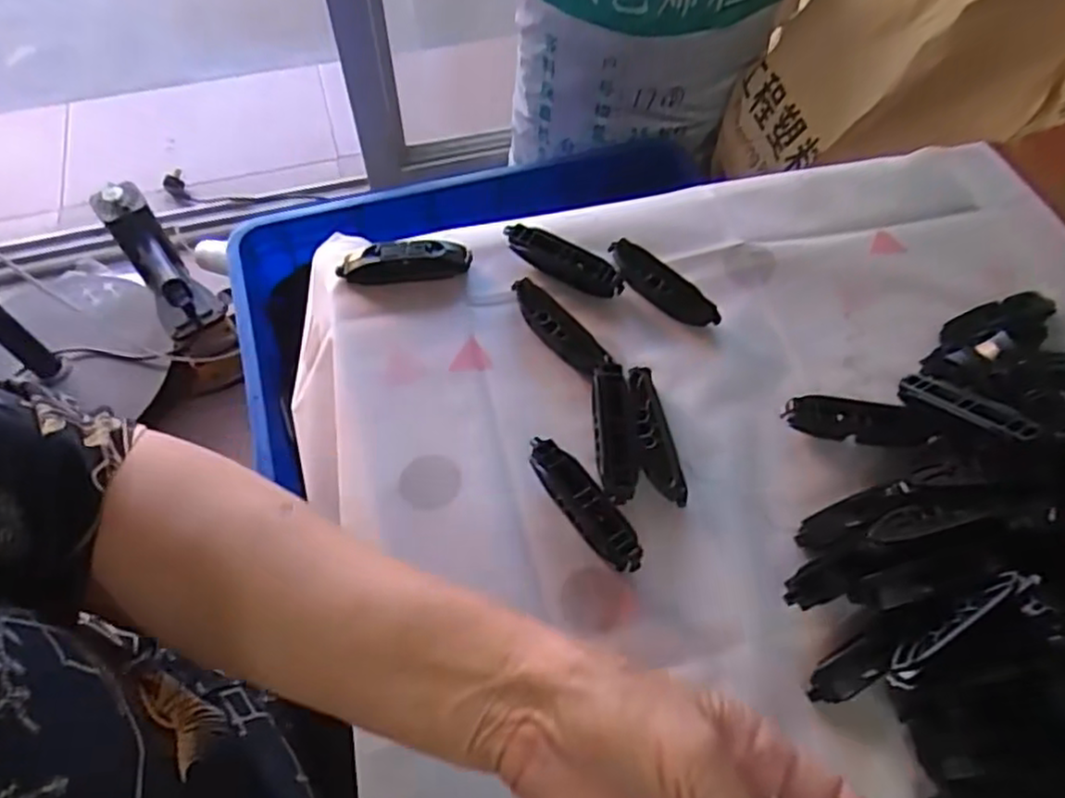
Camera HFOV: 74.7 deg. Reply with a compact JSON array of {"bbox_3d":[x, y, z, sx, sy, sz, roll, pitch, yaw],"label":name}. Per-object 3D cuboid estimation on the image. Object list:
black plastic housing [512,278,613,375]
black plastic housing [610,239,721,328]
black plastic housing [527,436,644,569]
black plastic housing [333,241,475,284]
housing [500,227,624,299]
[{"bbox_3d":[0.015,-0.043,0.410,0.020,0.016,0.080,-38,65,-17],"label":"black plastic housing"},{"bbox_3d":[0.079,-0.070,0.431,0.079,0.019,0.022,33,67,19],"label":"black plastic housing"},{"bbox_3d":[0.027,0.054,0.358,0.022,0.019,0.079,-36,65,-16],"label":"black plastic housing"},{"bbox_3d":[-0.080,-0.085,0.436,0.080,0.023,0.019,-7,61,-5],"label":"black plastic housing"},{"bbox_3d":[0.019,-0.087,0.434,0.081,0.018,0.017,28,64,14],"label":"housing"}]

